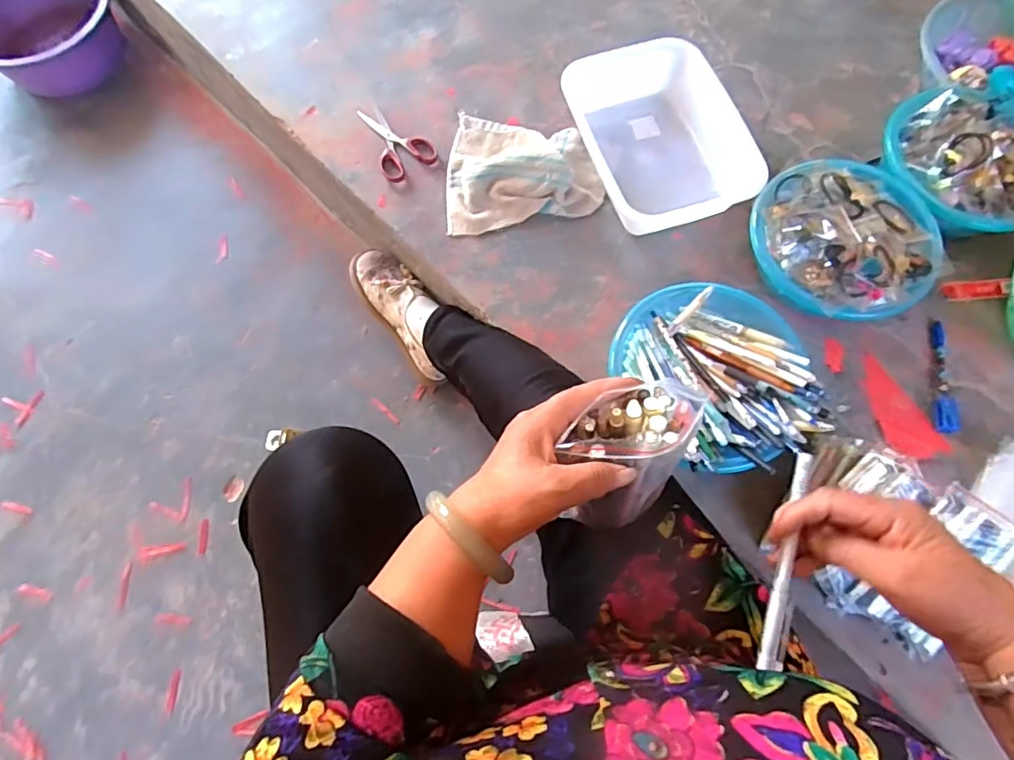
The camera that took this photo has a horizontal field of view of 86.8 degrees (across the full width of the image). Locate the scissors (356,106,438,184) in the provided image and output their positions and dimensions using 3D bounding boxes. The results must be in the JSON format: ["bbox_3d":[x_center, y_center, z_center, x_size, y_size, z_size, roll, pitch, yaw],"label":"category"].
[{"bbox_3d":[-0.170,-0.367,0.811,0.086,0.004,0.141,-30,74,-10],"label":"scissors"}]

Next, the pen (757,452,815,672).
[{"bbox_3d":[0.186,0.117,0.355,0.014,0.010,0.142,17,75,5],"label":"pen"}]

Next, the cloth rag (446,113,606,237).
[{"bbox_3d":[0.022,-0.318,0.770,0.223,0.050,0.201,-3,71,-2],"label":"cloth rag"}]

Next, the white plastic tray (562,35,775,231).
[{"bbox_3d":[0.211,-0.342,0.765,0.206,0.080,0.257,-18,72,-7],"label":"white plastic tray"}]

